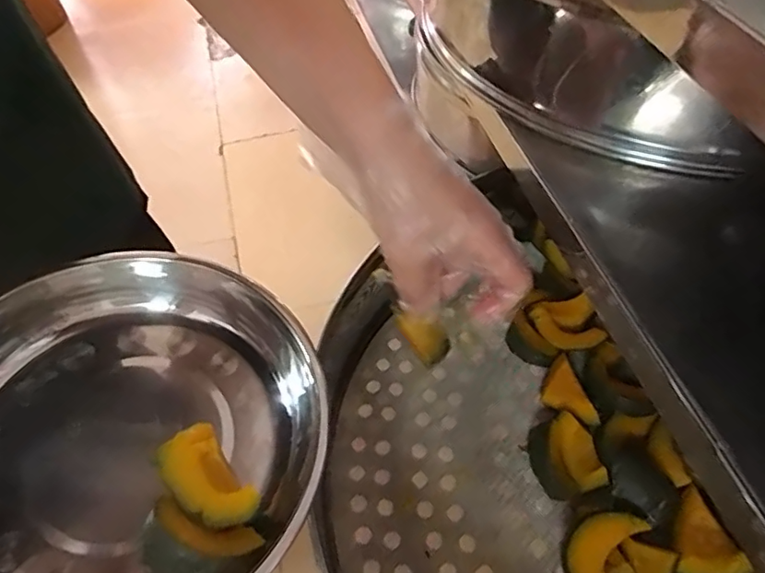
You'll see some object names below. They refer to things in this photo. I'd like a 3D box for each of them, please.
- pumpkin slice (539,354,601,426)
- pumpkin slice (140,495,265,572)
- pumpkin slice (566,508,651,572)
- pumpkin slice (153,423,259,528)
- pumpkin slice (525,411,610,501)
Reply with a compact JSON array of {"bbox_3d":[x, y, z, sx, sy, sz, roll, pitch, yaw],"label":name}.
[{"bbox_3d":[0.148,0.089,0.454,0.033,0.025,0.064,-13,52,-8],"label":"pumpkin slice"},{"bbox_3d":[-0.098,0.136,0.284,0.057,0.017,0.035,11,53,11],"label":"pumpkin slice"},{"bbox_3d":[0.154,0.192,0.368,0.054,0.032,0.071,-3,52,1],"label":"pumpkin slice"},{"bbox_3d":[-0.095,0.106,0.296,0.034,0.015,0.062,-35,58,-22],"label":"pumpkin slice"},{"bbox_3d":[0.141,0.131,0.424,0.047,0.026,0.058,-5,52,-1],"label":"pumpkin slice"}]

